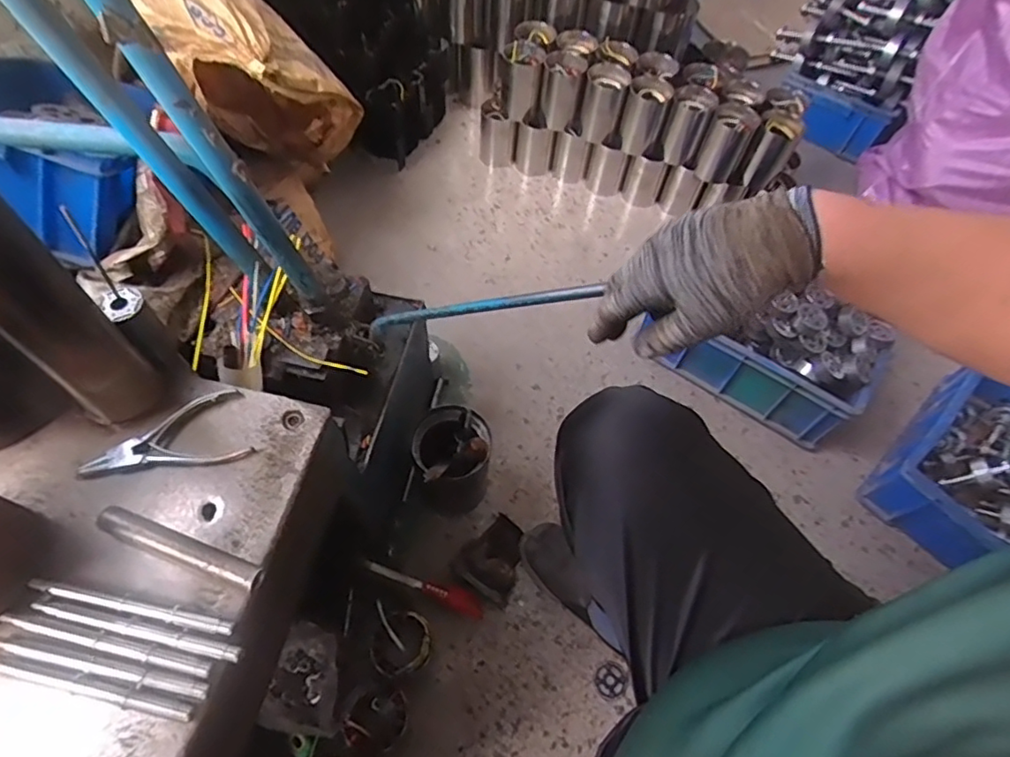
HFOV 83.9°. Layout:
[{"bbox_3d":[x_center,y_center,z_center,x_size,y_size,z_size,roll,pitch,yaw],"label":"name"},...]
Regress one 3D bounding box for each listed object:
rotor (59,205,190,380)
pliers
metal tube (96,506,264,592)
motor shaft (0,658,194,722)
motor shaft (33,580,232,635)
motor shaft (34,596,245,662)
[{"bbox_3d":[-0.340,-0.067,0.502,0.030,0.168,0.036,-33,41,-21],"label":"rotor"},{"bbox_3d":[-0.303,0.056,0.499,0.137,0.016,0.071,-18,62,-14],"label":"pliers"},{"bbox_3d":[-0.259,0.137,0.453,0.140,0.020,0.020,19,60,7],"label":"metal tube"},{"bbox_3d":[-0.301,0.221,0.401,0.161,0.013,0.011,12,59,3],"label":"motor shaft"},{"bbox_3d":[-0.285,0.174,0.432,0.160,0.014,0.011,12,59,3],"label":"motor shaft"},{"bbox_3d":[-0.275,0.189,0.423,0.158,0.010,0.012,12,59,3],"label":"motor shaft"}]

